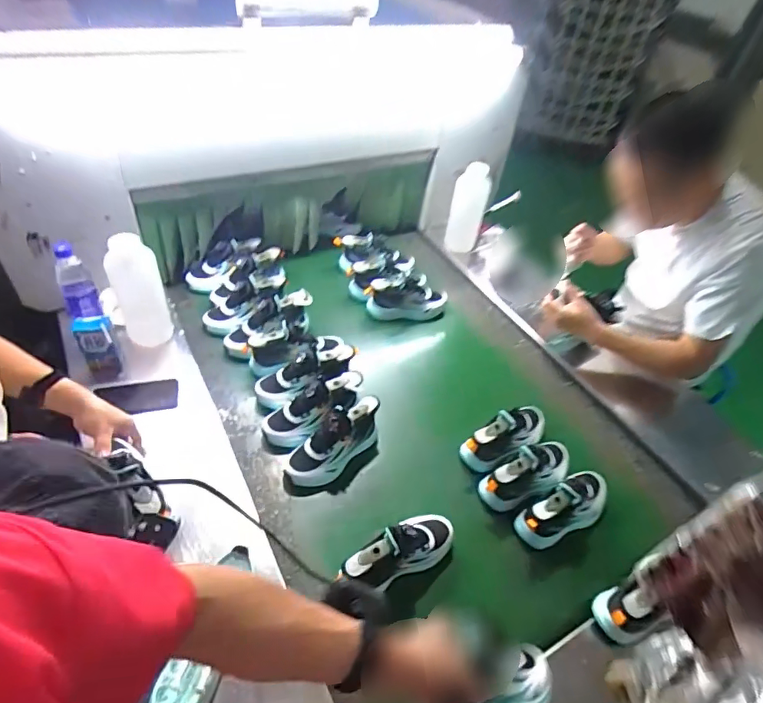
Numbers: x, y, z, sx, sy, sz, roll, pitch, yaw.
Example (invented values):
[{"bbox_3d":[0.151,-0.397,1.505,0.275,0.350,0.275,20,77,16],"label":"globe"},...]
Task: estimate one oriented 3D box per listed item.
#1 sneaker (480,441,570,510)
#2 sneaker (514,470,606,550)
[{"bbox_3d":[0.290,0.220,0.916,0.208,0.106,0.082,-20,51,-25],"label":"sneaker"},{"bbox_3d":[0.343,0.277,0.875,0.213,0.097,0.073,-23,53,-27],"label":"sneaker"}]

